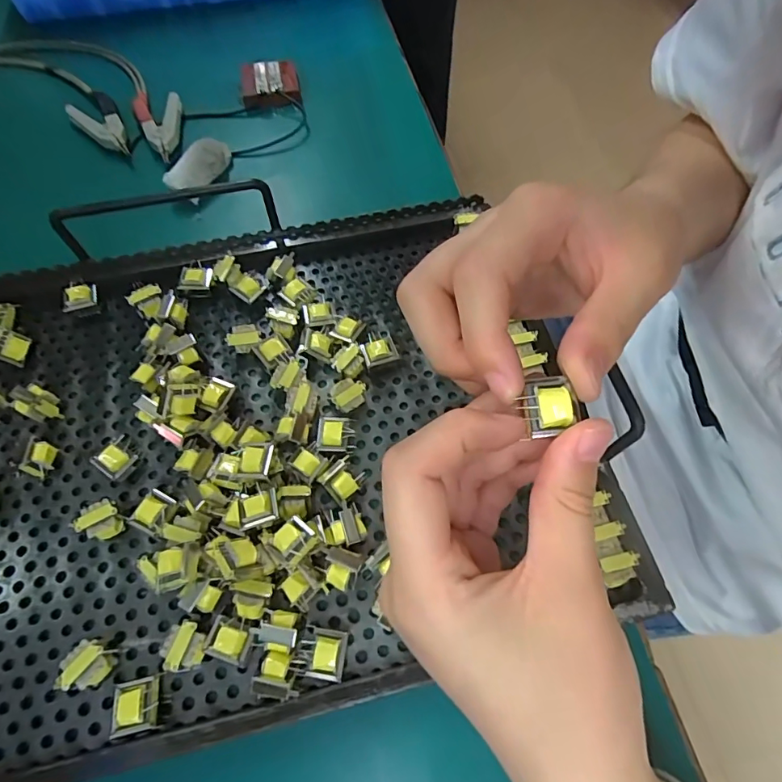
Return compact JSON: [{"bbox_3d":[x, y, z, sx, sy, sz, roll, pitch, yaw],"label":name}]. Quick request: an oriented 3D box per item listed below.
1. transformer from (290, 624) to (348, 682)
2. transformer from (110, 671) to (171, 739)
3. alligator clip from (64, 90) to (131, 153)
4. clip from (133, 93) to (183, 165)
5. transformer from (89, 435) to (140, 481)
[{"bbox_3d":[-0.032,0.119,0.216,0.023,0.010,0.020,8,63,4],"label":"transformer"},{"bbox_3d":[-0.109,0.137,0.208,0.019,0.014,0.020,-8,63,-5],"label":"transformer"},{"bbox_3d":[-0.240,-0.220,0.395,0.036,0.013,0.082,-31,67,-15],"label":"alligator clip"},{"bbox_3d":[-0.187,-0.223,0.393,0.037,0.011,0.089,-24,66,-12],"label":"clip"},{"bbox_3d":[-0.147,0.038,0.258,0.020,0.016,0.015,-41,70,-19],"label":"transformer"}]

